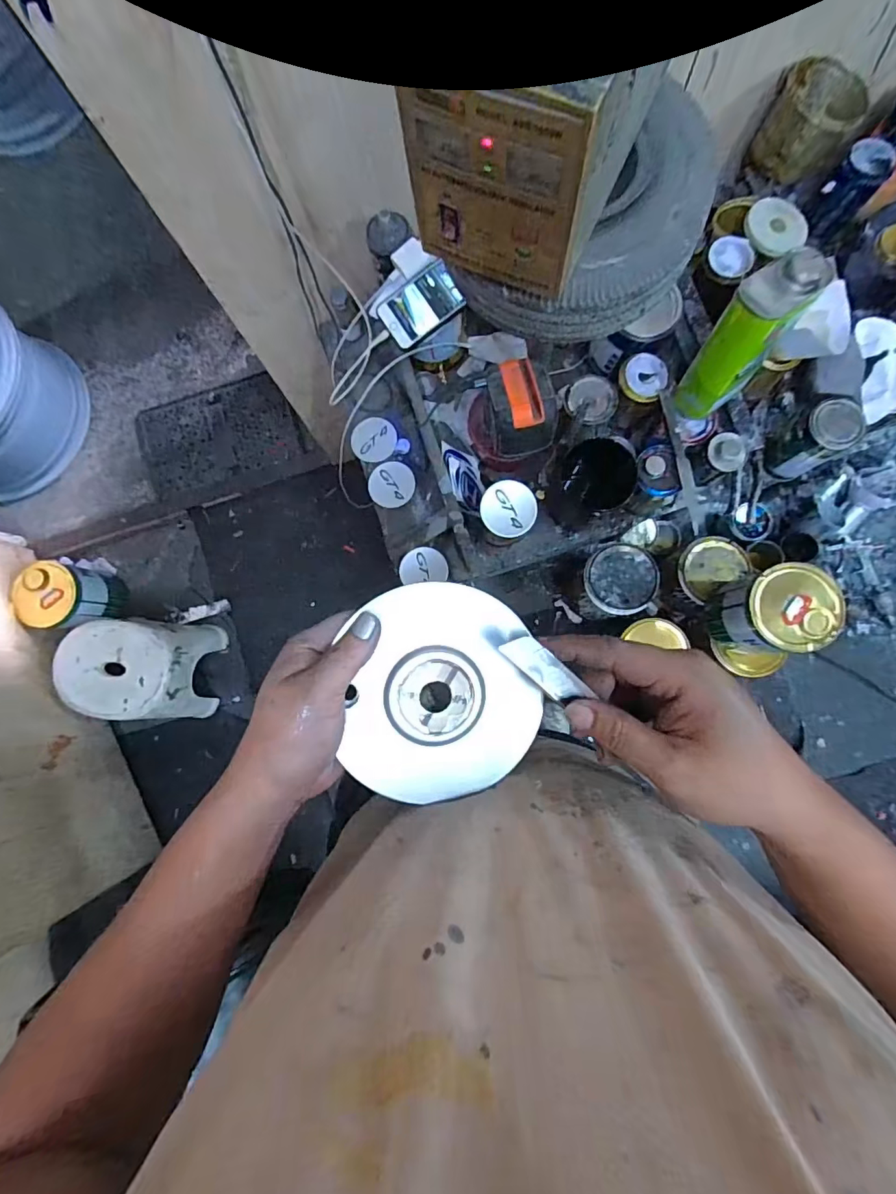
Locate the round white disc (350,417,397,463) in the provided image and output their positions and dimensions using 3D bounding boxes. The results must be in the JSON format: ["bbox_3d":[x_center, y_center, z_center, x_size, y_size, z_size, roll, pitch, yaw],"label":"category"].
[{"bbox_3d":[-0.122,-0.260,0.835,0.073,0.008,0.067,0,106,-1],"label":"round white disc"}]

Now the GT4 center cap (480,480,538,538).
[{"bbox_3d":[0.083,-0.120,0.683,0.074,0.011,0.076,0,83,3],"label":"GT4 center cap"}]

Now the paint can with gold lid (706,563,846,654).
[{"bbox_3d":[0.643,0.031,1.011,0.155,0.216,0.151,0,83,3],"label":"paint can with gold lid"}]

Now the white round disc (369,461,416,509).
[{"bbox_3d":[-0.092,-0.184,0.820,0.081,0.014,0.073,44,87,7],"label":"white round disc"}]

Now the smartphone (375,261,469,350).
[{"bbox_3d":[-0.037,-0.411,0.712,0.122,0.004,0.077,-33,89,7],"label":"smartphone"}]

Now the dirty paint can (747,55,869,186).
[{"bbox_3d":[0.503,-0.666,0.709,0.117,0.082,0.120,34,86,6],"label":"dirty paint can"}]

